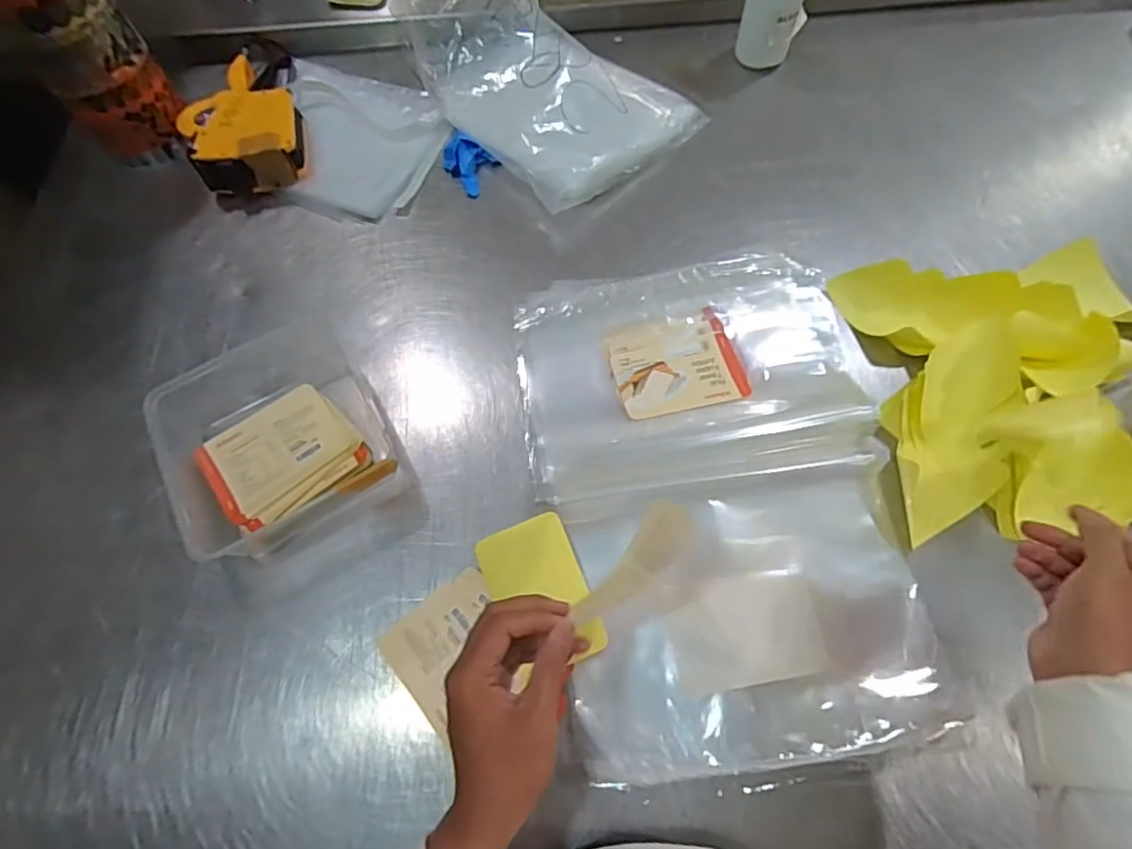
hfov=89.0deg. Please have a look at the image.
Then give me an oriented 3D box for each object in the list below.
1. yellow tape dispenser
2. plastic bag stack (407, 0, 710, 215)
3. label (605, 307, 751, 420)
[{"bbox_3d":[-0.436,-0.413,0.776,0.143,0.061,0.250,-21,67,-7],"label":"yellow tape dispenser"},{"bbox_3d":[-0.034,-0.464,0.763,0.251,0.113,0.373,-39,69,-15],"label":"plastic bag stack"},{"bbox_3d":[0.116,-0.064,0.611,0.129,0.009,0.107,-12,68,-4],"label":"label"}]

